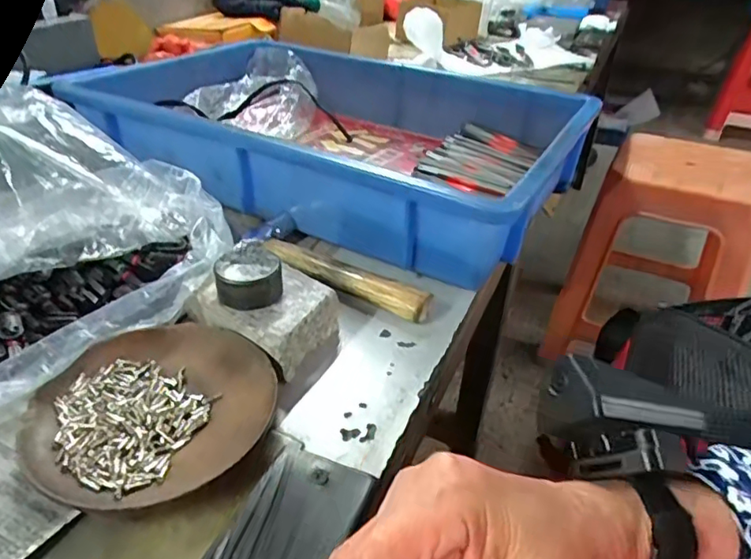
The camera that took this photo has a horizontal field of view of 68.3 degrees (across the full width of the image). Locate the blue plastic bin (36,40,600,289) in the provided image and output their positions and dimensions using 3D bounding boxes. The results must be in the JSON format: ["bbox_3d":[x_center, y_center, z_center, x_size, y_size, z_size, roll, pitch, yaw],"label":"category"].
[{"bbox_3d":[-0.034,-0.139,0.531,0.421,0.079,0.285,18,37,22],"label":"blue plastic bin"}]

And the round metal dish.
[{"bbox_3d":[-0.110,0.064,0.276,0.104,0.015,0.112,1,34,-1],"label":"round metal dish"}]

